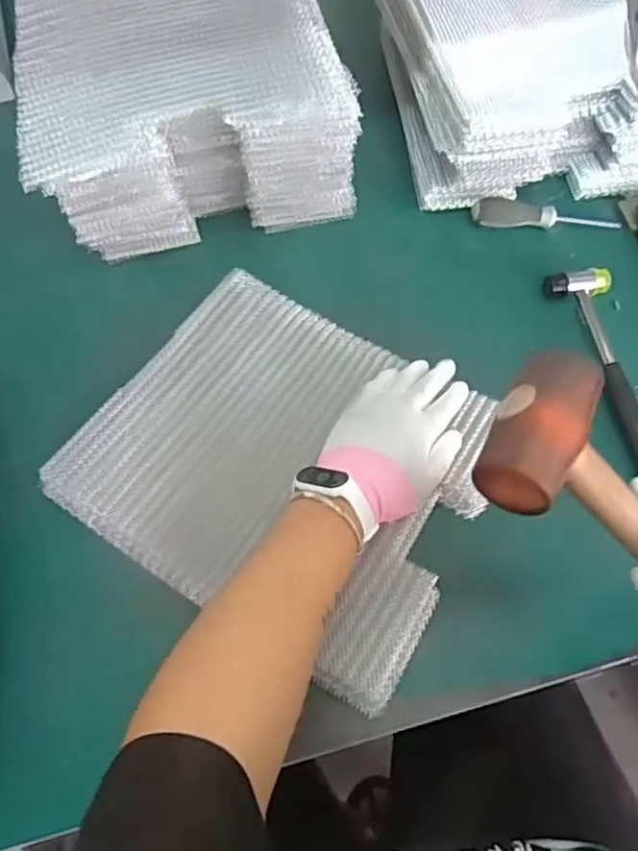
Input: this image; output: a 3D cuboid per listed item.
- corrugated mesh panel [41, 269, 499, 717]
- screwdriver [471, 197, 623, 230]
[{"bbox_3d":[-0.025,0.027,0.524,0.322,0.021,0.277,29,67,15],"label":"corrugated mesh panel"},{"bbox_3d":[0.247,-0.225,0.655,0.157,0.023,0.025,7,63,4],"label":"screwdriver"}]

